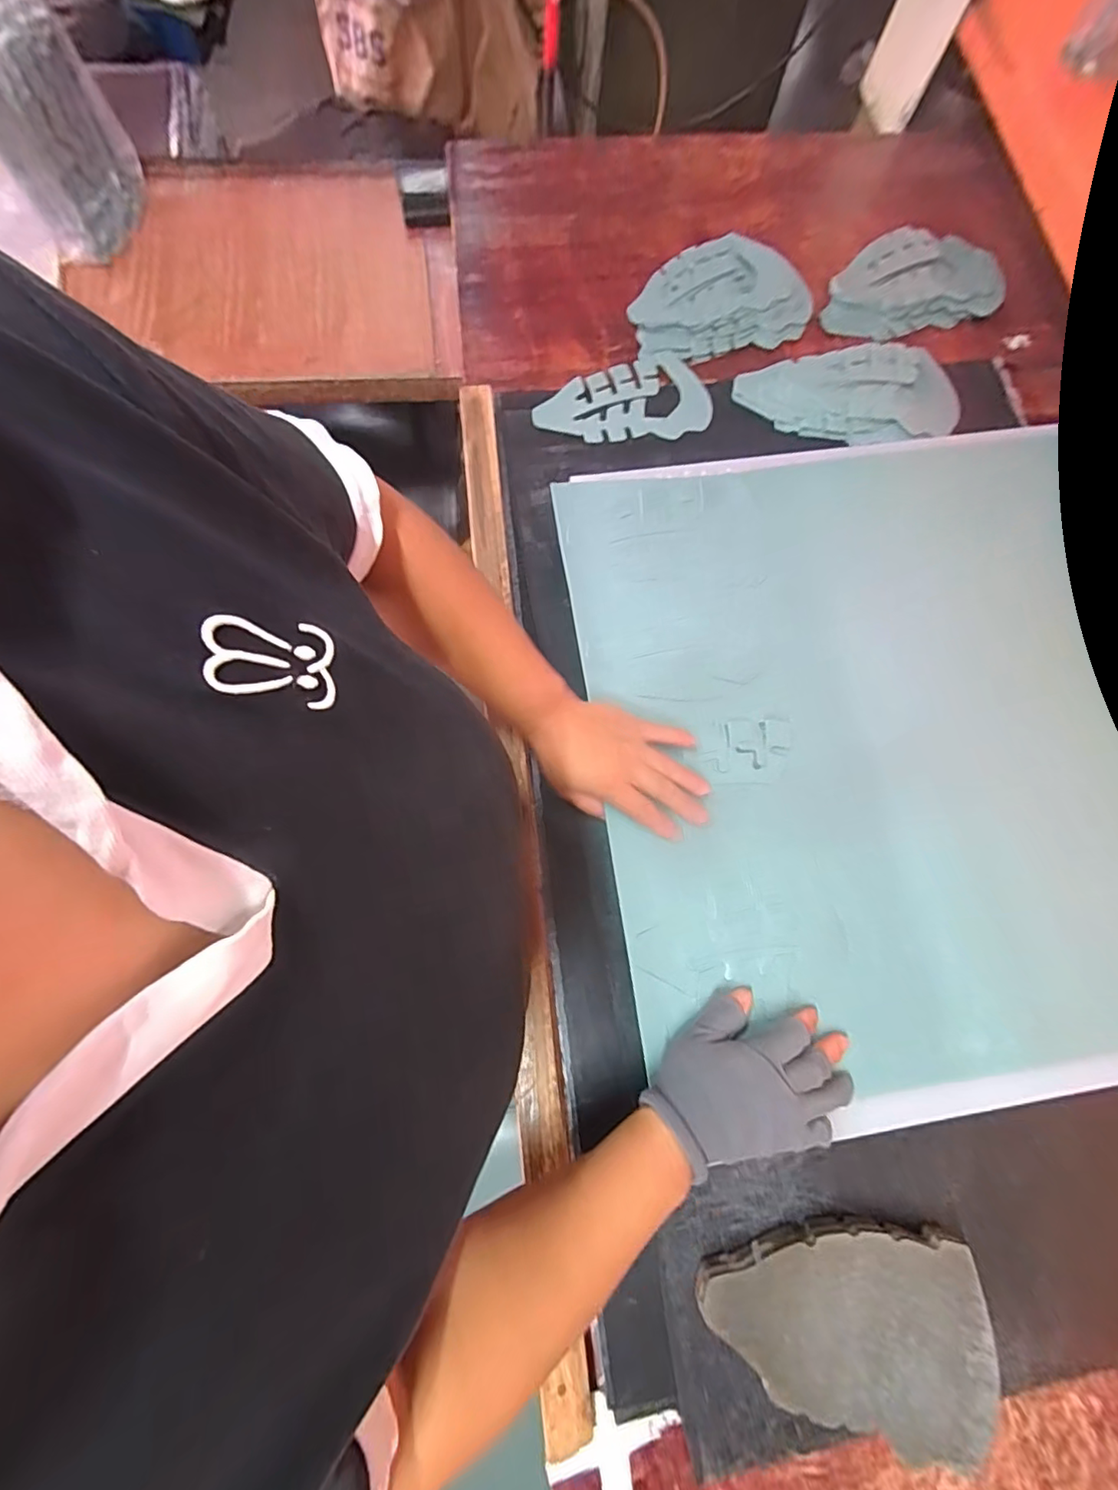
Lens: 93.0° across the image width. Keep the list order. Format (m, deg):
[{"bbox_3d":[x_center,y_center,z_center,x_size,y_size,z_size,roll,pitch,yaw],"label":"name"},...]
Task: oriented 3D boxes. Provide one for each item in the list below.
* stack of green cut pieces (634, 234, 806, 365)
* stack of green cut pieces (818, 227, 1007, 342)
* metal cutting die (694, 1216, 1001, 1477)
[{"bbox_3d":[0.181,-0.517,0.613,0.201,0.024,0.140,-11,77,-8],"label":"stack of green cut pieces"},{"bbox_3d":[0.411,-0.542,0.626,0.222,0.029,0.126,-14,77,-8],"label":"stack of green cut pieces"},{"bbox_3d":[0.193,0.402,0.365,0.187,0.032,0.117,4,75,-1],"label":"metal cutting die"}]

